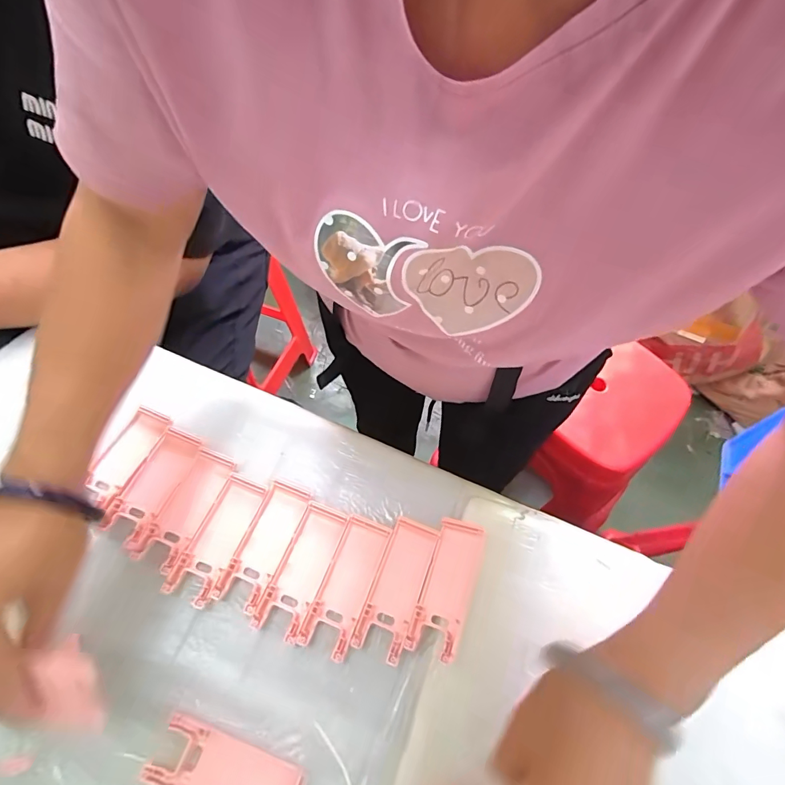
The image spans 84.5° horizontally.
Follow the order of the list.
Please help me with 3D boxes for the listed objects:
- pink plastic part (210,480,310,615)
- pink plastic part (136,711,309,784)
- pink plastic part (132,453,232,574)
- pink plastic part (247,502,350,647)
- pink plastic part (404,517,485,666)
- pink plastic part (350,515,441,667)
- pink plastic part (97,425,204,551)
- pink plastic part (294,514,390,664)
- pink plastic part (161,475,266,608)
[{"bbox_3d":[-0.110,0.128,0.368,0.039,0.008,0.101,20,61,8],"label":"pink plastic part"},{"bbox_3d":[-0.111,0.257,0.290,0.102,0.011,0.039,18,61,7],"label":"pink plastic part"},{"bbox_3d":[-0.182,0.102,0.383,0.037,0.014,0.101,20,61,8],"label":"pink plastic part"},{"bbox_3d":[-0.075,0.144,0.359,0.038,0.006,0.103,20,61,8],"label":"pink plastic part"},{"bbox_3d":[0.044,0.154,0.348,0.038,0.012,0.103,12,63,21],"label":"pink plastic part"},{"bbox_3d":[0.005,0.157,0.354,0.038,0.004,0.104,21,61,8],"label":"pink plastic part"},{"bbox_3d":[-0.215,0.081,0.387,0.037,0.009,0.104,16,61,6],"label":"pink plastic part"},{"bbox_3d":[-0.037,0.155,0.354,0.039,0.006,0.104,20,61,8],"label":"pink plastic part"},{"bbox_3d":[-0.149,0.123,0.370,0.038,0.008,0.103,19,61,8],"label":"pink plastic part"}]

